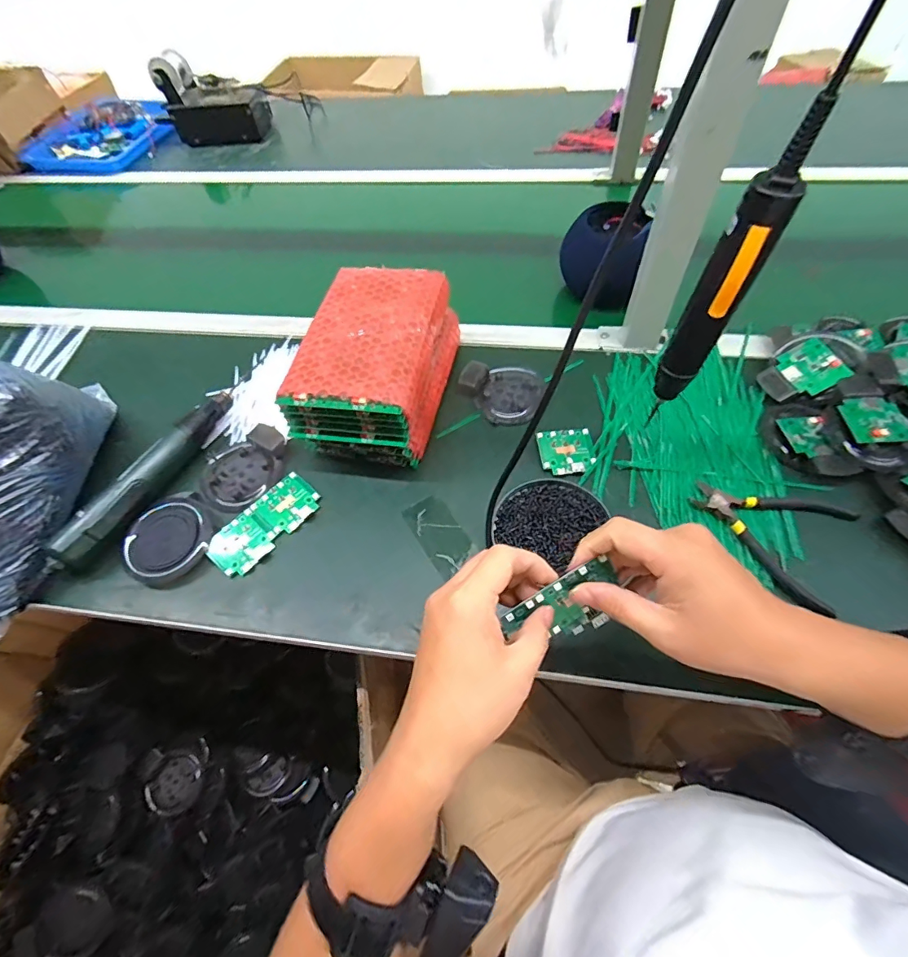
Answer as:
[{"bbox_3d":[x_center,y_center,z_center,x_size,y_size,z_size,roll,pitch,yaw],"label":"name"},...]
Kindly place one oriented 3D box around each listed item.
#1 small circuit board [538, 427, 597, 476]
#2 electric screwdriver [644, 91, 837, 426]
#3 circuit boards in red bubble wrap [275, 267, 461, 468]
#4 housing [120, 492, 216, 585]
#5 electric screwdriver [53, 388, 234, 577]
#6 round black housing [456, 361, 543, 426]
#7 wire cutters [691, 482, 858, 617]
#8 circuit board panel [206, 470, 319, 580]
[{"bbox_3d":[0.124,-0.029,0.500,0.059,0.011,0.052,-8,57,-1],"label":"small circuit board"},{"bbox_3d":[0.186,-0.128,0.328,0.034,0.214,0.033,25,62,19],"label":"electric screwdriver"},{"bbox_3d":[-0.080,-0.124,0.517,0.136,0.110,0.210,7,58,8],"label":"circuit boards in red bubble wrap"},{"bbox_3d":[-0.289,0.057,0.469,0.080,0.020,0.090,32,65,22],"label":"housing"},{"bbox_3d":[-0.323,-0.007,0.499,0.039,0.034,0.239,21,61,16],"label":"electric screwdriver"},{"bbox_3d":[0.054,-0.103,0.555,0.097,0.024,0.083,16,60,14],"label":"round black housing"},{"bbox_3d":[0.293,0.050,0.434,0.130,0.014,0.109,24,62,18],"label":"wire cutters"},{"bbox_3d":[-0.195,0.046,0.479,0.054,0.004,0.116,38,69,16],"label":"circuit board panel"}]

